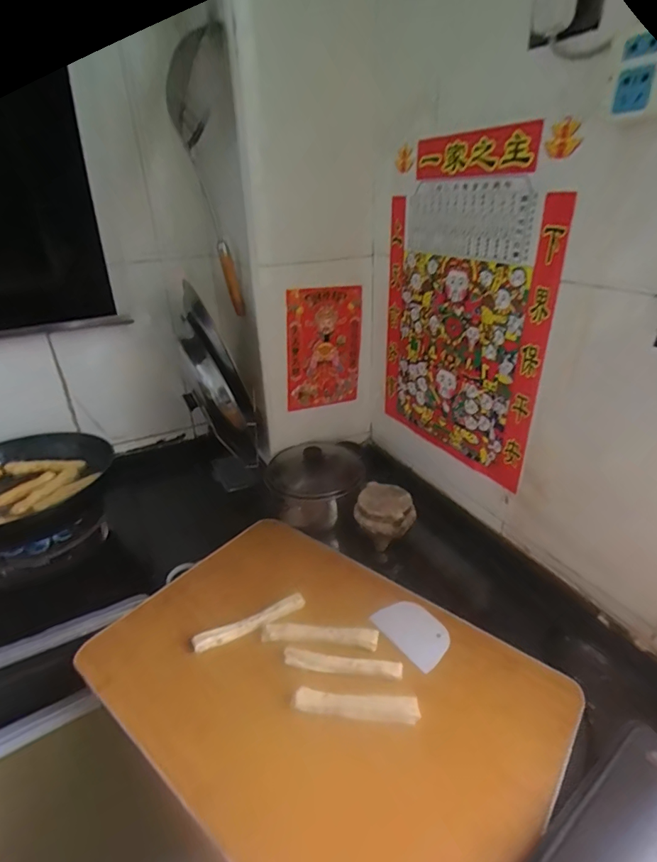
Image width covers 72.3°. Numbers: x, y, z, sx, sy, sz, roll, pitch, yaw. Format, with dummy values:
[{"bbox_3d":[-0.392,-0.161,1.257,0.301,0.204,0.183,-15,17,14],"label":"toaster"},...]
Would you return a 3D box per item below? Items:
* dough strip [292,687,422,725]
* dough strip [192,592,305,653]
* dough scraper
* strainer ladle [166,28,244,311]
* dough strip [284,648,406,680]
[{"bbox_3d":[0.034,0.340,0.561,0.152,0.014,0.027,2,28,8],"label":"dough strip"},{"bbox_3d":[-0.114,0.284,0.668,0.168,0.017,0.024,-15,30,-22],"label":"dough strip"},{"bbox_3d":[0.125,0.292,0.659,0.077,0.006,0.109,-22,34,-24],"label":"dough scraper"},{"bbox_3d":[-0.185,-0.371,0.717,0.082,0.379,0.124,-10,28,-13],"label":"strainer ladle"},{"bbox_3d":[0.018,0.312,0.607,0.159,0.009,0.020,3,28,11],"label":"dough strip"}]

